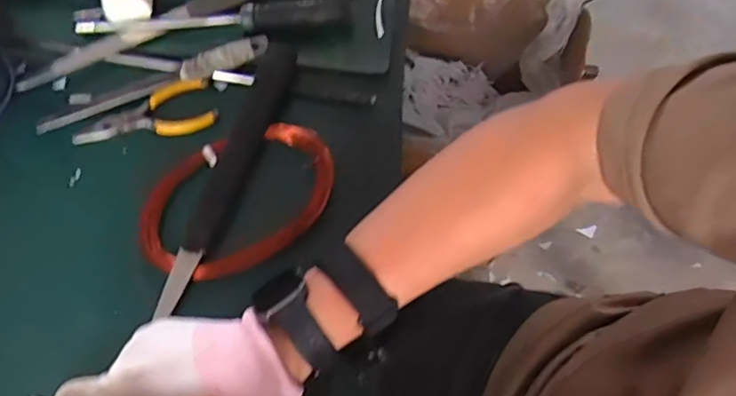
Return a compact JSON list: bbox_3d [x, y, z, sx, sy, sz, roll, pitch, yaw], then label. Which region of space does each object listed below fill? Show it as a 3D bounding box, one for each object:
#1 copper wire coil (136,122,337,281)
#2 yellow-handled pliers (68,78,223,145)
[{"bbox_3d":[-0.106,-0.001,0.444,0.165,0.016,0.108,-29,69,-12],"label":"copper wire coil"},{"bbox_3d":[-0.194,-0.068,0.475,0.119,0.008,0.047,-19,68,-9],"label":"yellow-handled pliers"}]

